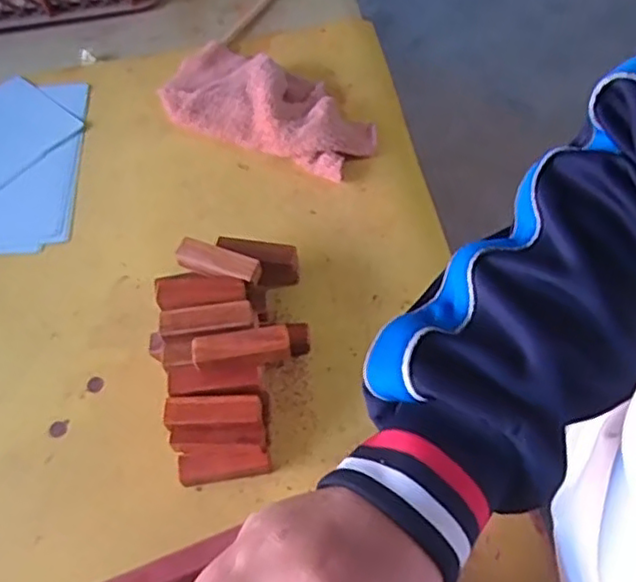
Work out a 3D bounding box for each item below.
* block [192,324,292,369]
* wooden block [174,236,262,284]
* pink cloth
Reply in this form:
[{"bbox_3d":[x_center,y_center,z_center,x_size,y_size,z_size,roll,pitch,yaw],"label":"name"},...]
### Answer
[{"bbox_3d":[-0.063,0.046,0.541,0.078,0.017,0.025,-10,60,-3],"label":"block"},{"bbox_3d":[-0.092,-0.026,0.607,0.078,0.013,0.028,17,62,12],"label":"wooden block"},{"bbox_3d":[-0.060,-0.210,0.757,0.254,0.040,0.129,32,66,19],"label":"pink cloth"}]

